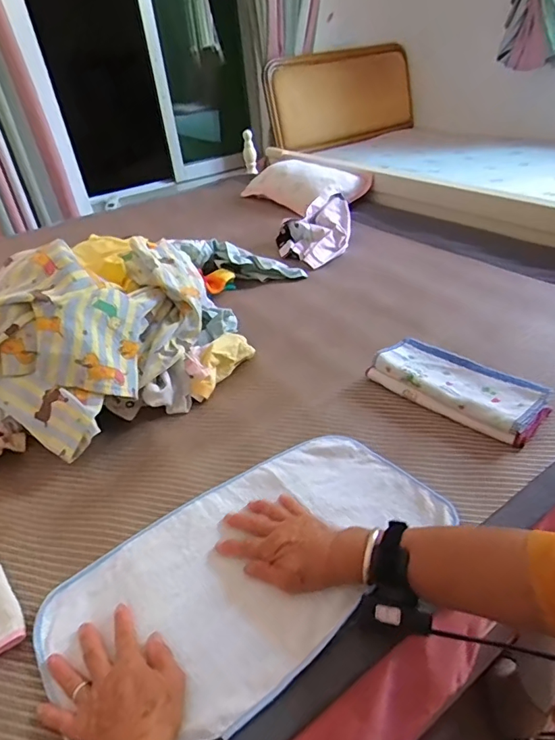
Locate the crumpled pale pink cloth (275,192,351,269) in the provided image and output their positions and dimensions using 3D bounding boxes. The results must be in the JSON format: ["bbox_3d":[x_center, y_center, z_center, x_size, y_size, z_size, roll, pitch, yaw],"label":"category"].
[{"bbox_3d":[0.100,-0.376,1.281,0.199,0.098,0.284,-3,36,5],"label":"crumpled pale pink cloth"}]

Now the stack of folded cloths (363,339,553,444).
[{"bbox_3d":[0.281,0.026,0.746,0.108,0.043,0.255,-32,43,-31],"label":"stack of folded cloths"}]

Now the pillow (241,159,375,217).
[{"bbox_3d":[0.076,-0.631,1.579,0.233,0.096,0.428,-28,41,-27],"label":"pillow"}]

